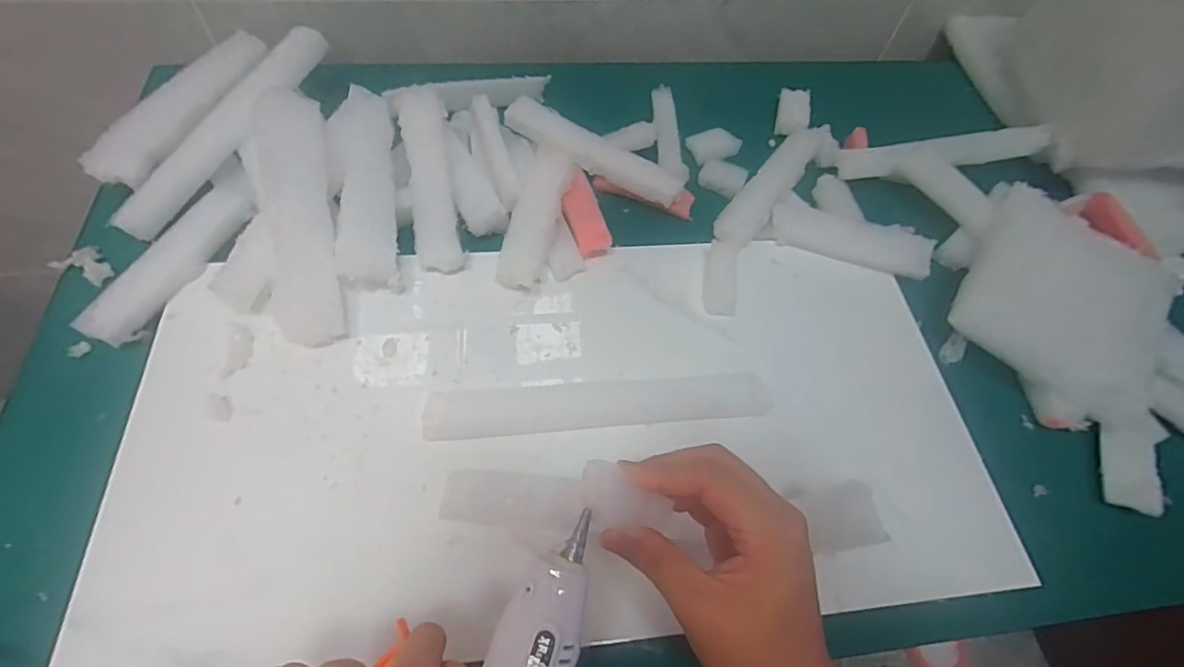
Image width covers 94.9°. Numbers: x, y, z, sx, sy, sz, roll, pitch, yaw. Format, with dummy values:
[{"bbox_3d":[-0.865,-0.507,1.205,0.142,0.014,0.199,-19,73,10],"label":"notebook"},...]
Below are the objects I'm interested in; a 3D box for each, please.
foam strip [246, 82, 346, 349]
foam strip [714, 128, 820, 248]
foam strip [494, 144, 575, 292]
[{"bbox_3d":[-0.224,-0.093,0.410,0.054,0.026,0.203,-12,78,-10],"label":"foam strip"},{"bbox_3d":[0.167,-0.137,0.512,0.035,0.025,0.166,36,65,14],"label":"foam strip"},{"bbox_3d":[-0.046,-0.092,0.446,0.033,0.022,0.116,16,82,5],"label":"foam strip"}]

